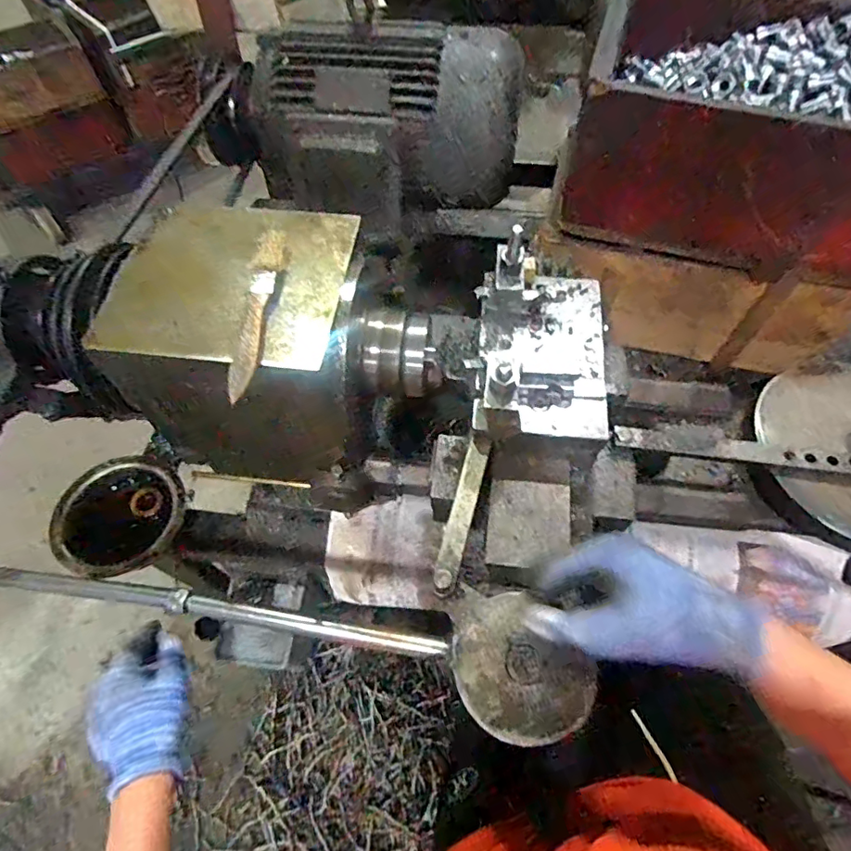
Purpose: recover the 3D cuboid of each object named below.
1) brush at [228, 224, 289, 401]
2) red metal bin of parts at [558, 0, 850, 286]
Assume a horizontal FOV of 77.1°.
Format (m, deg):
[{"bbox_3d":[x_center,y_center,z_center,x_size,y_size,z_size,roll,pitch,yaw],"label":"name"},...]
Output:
[{"bbox_3d":[-0.119,-0.082,0.374,0.021,0.008,0.149,3,60,3],"label":"brush"},{"bbox_3d":[0.341,-0.299,0.563,0.336,0.147,0.231,17,62,10],"label":"red metal bin of parts"}]

